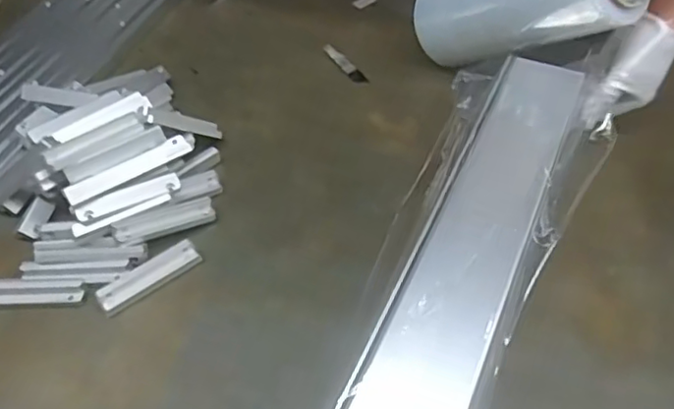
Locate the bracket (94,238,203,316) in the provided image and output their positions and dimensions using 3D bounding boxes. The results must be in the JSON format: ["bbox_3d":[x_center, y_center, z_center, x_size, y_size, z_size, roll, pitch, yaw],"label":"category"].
[{"bbox_3d":[-0.179,0.067,0.591,0.101,0.010,0.031,-31,55,-24],"label":"bracket"}]

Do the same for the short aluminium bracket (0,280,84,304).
[{"bbox_3d":[-0.286,0.081,0.573,0.097,0.013,0.022,-1,49,0],"label":"short aluminium bracket"}]

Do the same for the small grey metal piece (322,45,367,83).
[{"bbox_3d":[0.010,-0.184,0.807,0.018,0.004,0.088,-27,54,-22],"label":"small grey metal piece"}]

